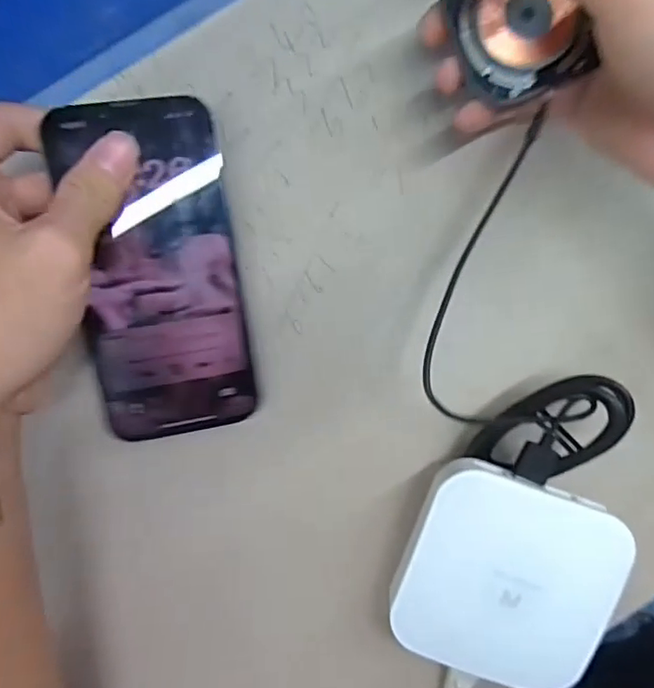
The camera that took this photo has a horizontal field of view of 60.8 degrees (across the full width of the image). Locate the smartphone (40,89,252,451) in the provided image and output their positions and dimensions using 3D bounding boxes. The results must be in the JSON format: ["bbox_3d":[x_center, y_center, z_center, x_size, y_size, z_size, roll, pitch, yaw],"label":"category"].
[{"bbox_3d":[-0.073,-0.030,0.247,0.067,0.005,0.144,-9,101,-11],"label":"smartphone"}]

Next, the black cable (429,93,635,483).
[{"bbox_3d":[0.077,-0.015,0.253,0.074,0.043,0.151,-15,89,0],"label":"black cable"}]

